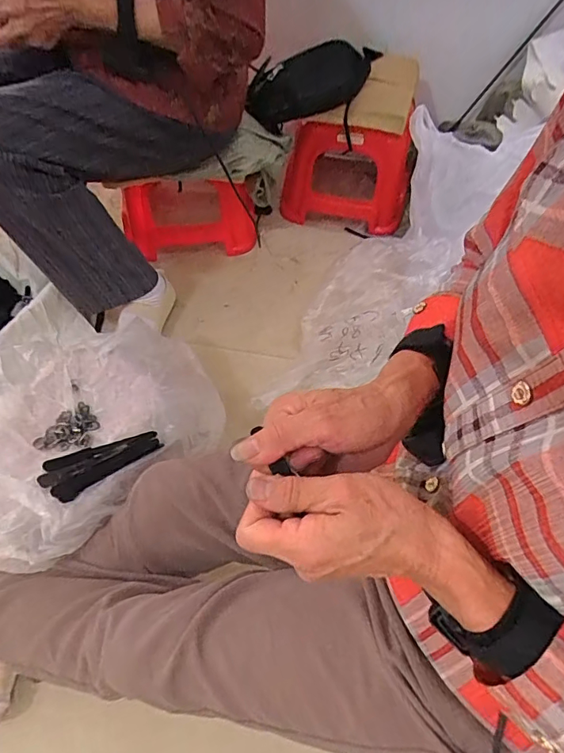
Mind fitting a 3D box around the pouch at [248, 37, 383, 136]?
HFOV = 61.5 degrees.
[{"bbox_3d":[0.078,-0.711,1.158,0.056,0.139,0.426,40,64,21],"label":"pouch"}]

